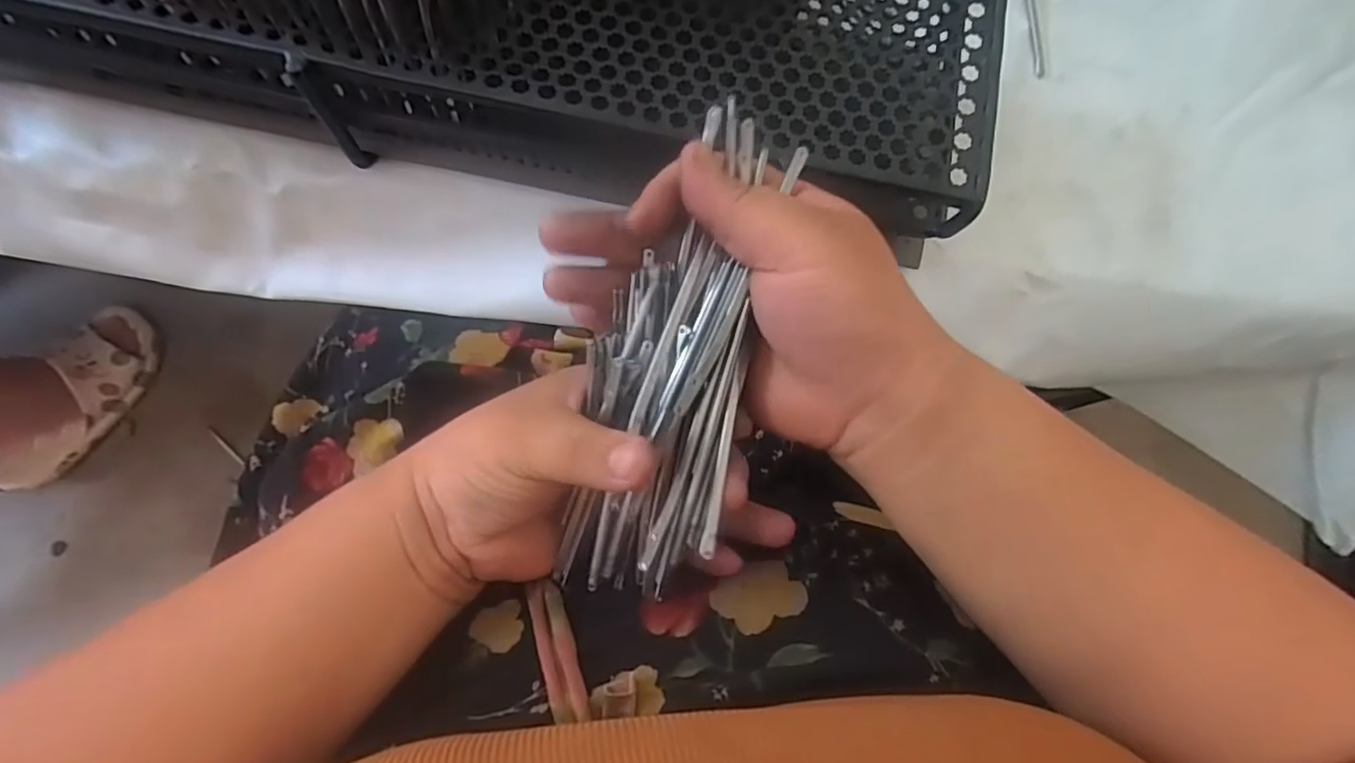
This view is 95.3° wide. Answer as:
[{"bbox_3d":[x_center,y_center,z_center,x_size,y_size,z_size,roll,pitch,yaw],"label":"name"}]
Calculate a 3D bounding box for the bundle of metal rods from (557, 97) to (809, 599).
[{"bbox_3d":[-0.002,-0.004,0.232,0.056,0.027,0.189,14,97,-3],"label":"bundle of metal rods"}]

